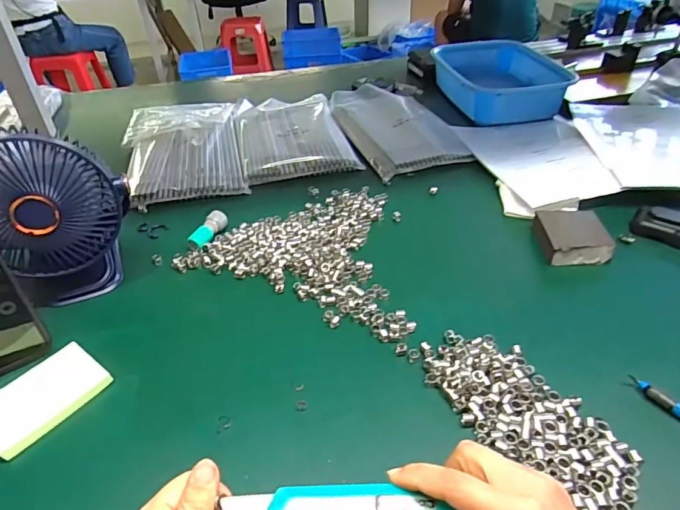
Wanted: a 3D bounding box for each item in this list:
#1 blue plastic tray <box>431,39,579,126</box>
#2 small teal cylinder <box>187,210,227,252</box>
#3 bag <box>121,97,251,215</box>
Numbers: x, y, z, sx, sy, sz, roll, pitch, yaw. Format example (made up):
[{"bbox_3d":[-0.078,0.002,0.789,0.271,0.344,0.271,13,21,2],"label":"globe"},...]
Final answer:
[{"bbox_3d":[0.310,-0.350,0.923,0.195,0.071,0.292,-7,38,-5],"label":"blue plastic tray"},{"bbox_3d":[-0.168,-0.031,0.586,0.022,0.019,0.063,15,41,22],"label":"small teal cylinder"},{"bbox_3d":[-0.265,-0.189,0.786,0.205,0.034,0.332,-8,38,-6],"label":"bag"}]

